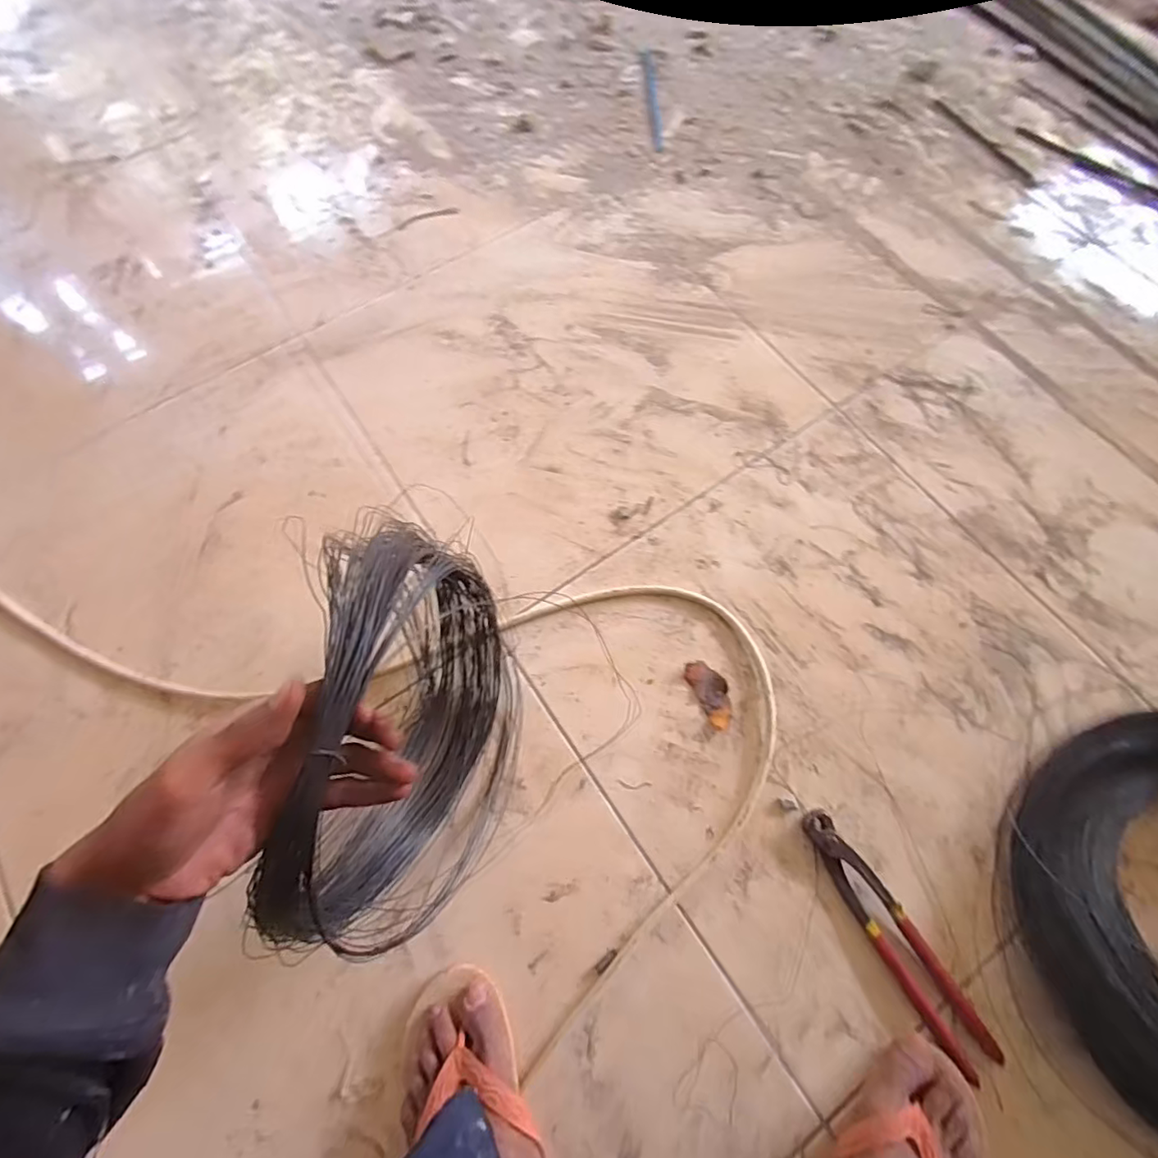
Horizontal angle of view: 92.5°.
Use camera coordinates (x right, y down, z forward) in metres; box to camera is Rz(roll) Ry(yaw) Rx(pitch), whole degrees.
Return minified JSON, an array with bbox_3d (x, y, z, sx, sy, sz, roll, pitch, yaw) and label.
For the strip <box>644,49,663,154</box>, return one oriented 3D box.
[{"bbox_3d":[0.119,-0.780,0.899,0.013,0.004,0.249,-3,70,0],"label":"strip"}]

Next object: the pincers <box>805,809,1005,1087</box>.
[{"bbox_3d":[0.280,0.313,0.495,0.046,0.023,0.223,-27,72,-8],"label":"pincers"}]

